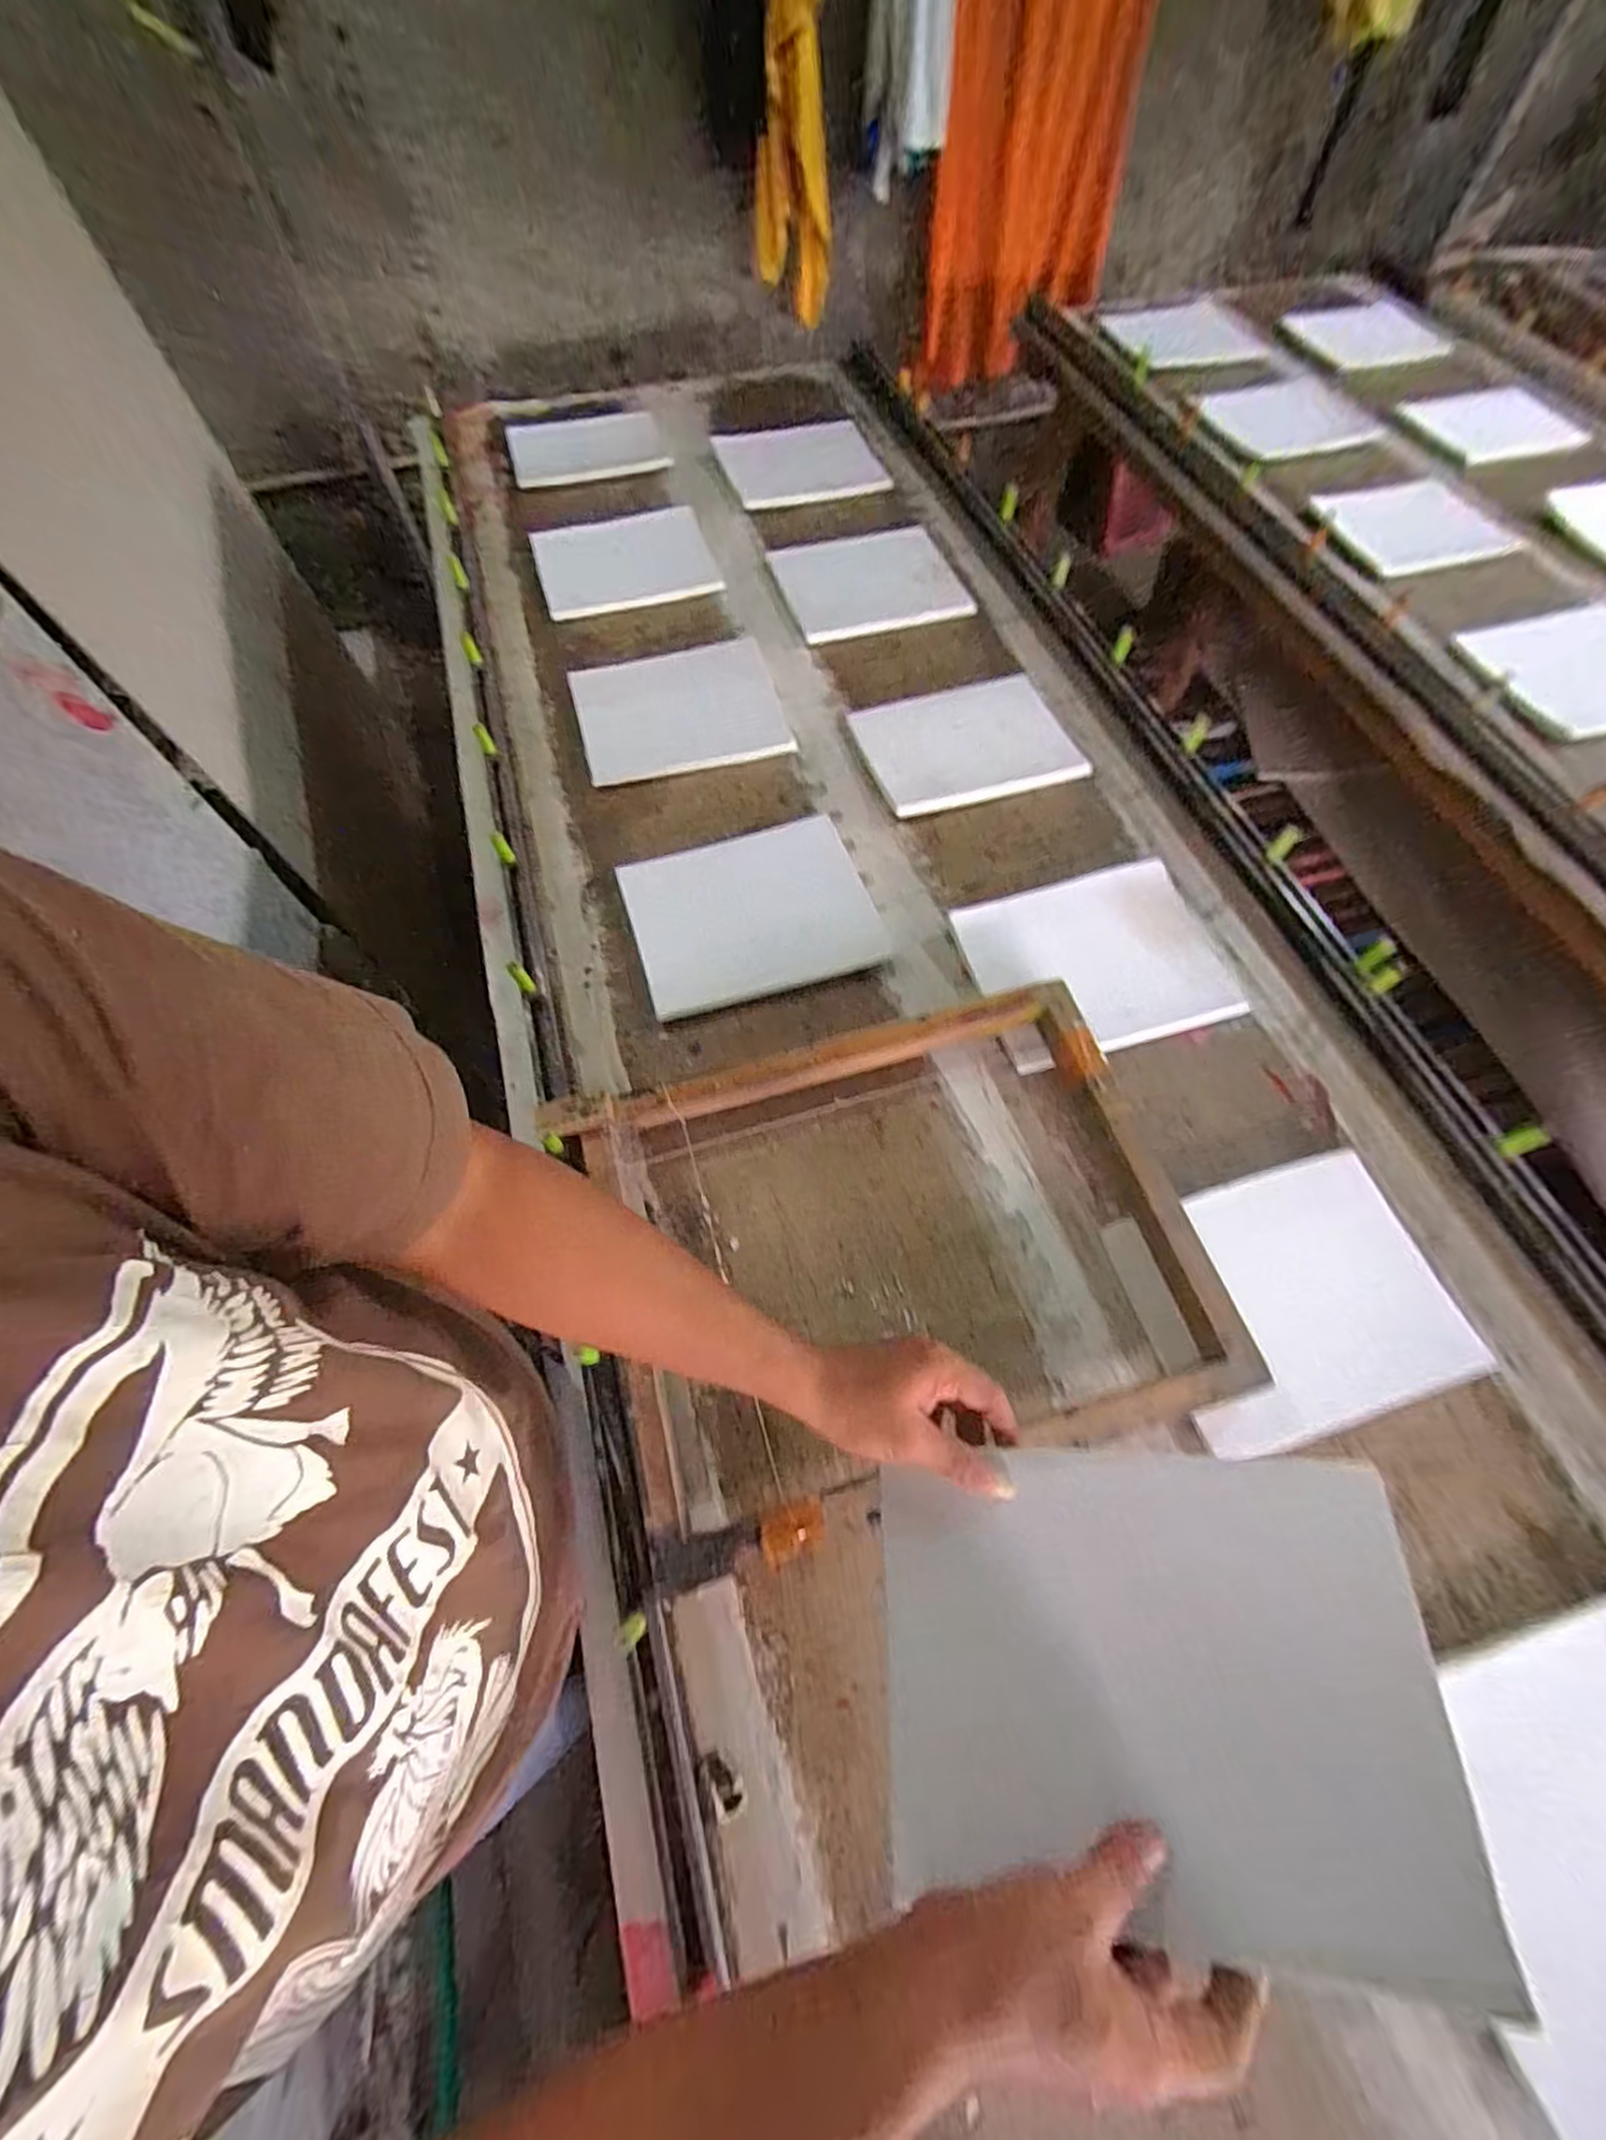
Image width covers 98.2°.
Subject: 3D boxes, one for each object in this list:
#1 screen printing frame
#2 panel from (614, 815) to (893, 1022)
[{"bbox_3d":[0.076,0.160,0.636,0.527,0.056,0.404,-16,65,-5],"label":"screen printing frame"},{"bbox_3d":[-0.060,-0.180,0.796,0.264,0.018,0.214,-18,66,-6],"label":"panel"}]

